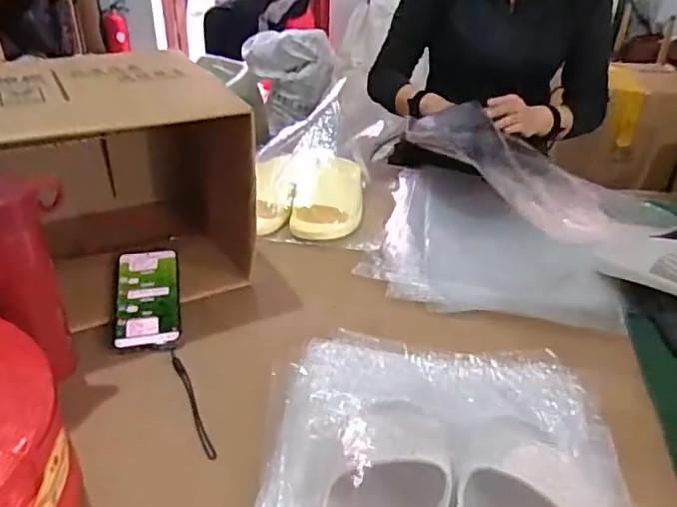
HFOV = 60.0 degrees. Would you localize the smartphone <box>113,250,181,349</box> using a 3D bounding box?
[{"bbox_3d":[-0.236,0.051,0.726,0.074,0.010,0.160,-6,45,-12],"label":"smartphone"}]

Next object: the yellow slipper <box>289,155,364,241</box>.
[{"bbox_3d":[-0.013,-0.112,0.961,0.110,0.079,0.225,3,33,3],"label":"yellow slipper"}]

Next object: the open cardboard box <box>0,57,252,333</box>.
[{"bbox_3d":[-0.351,-0.086,0.744,0.404,0.255,0.321,-16,37,-25],"label":"open cardboard box"}]

